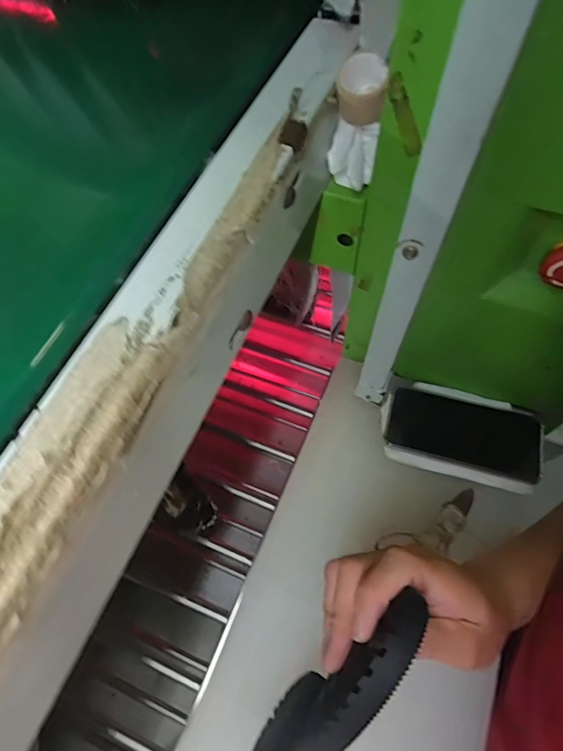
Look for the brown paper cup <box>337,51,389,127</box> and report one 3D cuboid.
[{"bbox_3d":[0.052,-0.184,0.293,0.029,0.032,0.030,9,83,7],"label":"brown paper cup"}]

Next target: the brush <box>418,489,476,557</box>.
[{"bbox_3d":[0.172,0.146,0.457,0.026,0.011,0.075,37,69,19],"label":"brush"}]

